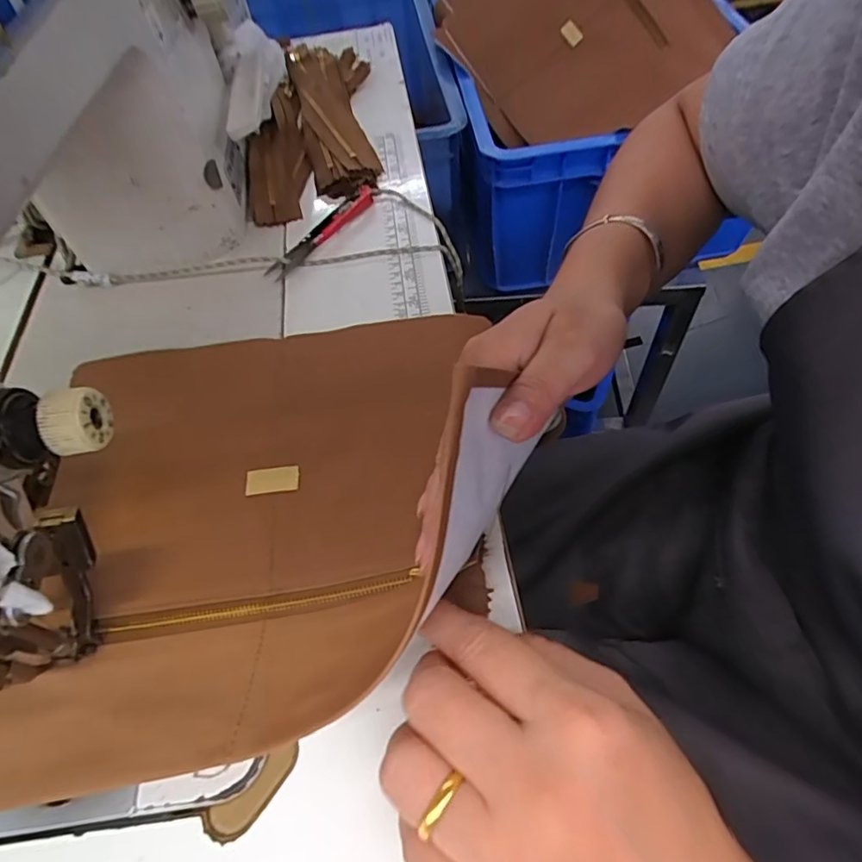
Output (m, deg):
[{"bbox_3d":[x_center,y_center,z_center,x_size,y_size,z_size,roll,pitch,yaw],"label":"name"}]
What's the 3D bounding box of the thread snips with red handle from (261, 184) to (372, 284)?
[{"bbox_3d":[-0.079,-0.147,0.403,0.024,0.010,0.112,31,63,21],"label":"thread snips with red handle"}]

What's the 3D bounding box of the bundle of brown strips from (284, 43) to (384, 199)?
[{"bbox_3d":[-0.082,-0.285,0.486,0.069,0.024,0.231,-14,57,-5],"label":"bundle of brown strips"}]

